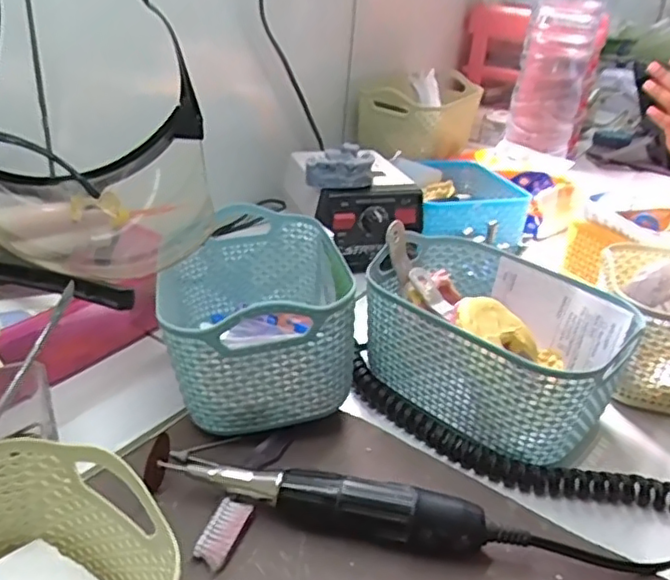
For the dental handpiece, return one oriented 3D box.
[{"bbox_3d":[-0.008,0.110,0.334,0.168,0.028,0.023,10,29,10],"label":"dental handpiece"}]

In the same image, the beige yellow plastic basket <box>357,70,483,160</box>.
[{"bbox_3d":[0.113,-0.226,0.809,0.112,0.078,0.169,18,31,23],"label":"beige yellow plastic basket"}]

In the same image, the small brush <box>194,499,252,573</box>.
[{"bbox_3d":[-0.057,0.123,0.320,0.016,0.010,0.037,14,30,17],"label":"small brush"}]

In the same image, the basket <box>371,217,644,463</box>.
[{"bbox_3d":[0.103,0.037,0.432,0.166,0.081,0.119,28,36,35],"label":"basket"}]

